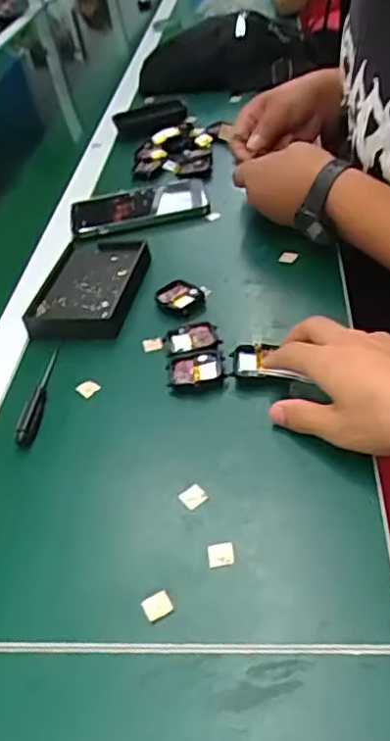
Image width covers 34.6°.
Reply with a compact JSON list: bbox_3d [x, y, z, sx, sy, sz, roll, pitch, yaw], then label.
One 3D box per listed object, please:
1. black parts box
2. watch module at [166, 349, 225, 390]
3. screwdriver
[{"bbox_3d":[-0.103,-0.089,0.633,0.096,0.021,0.163,0,42,15],"label":"black parts box"},{"bbox_3d":[0.000,0.001,0.516,0.046,0.010,0.040,-13,41,0],"label":"watch module"},{"bbox_3d":[-0.129,0.016,0.527,0.013,0.010,0.114,-4,41,10],"label":"screwdriver"}]

